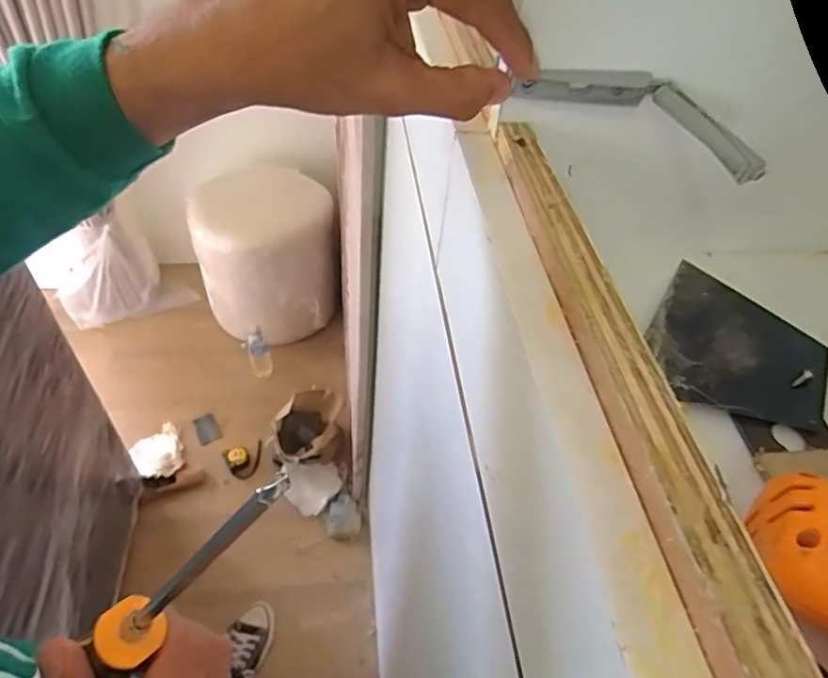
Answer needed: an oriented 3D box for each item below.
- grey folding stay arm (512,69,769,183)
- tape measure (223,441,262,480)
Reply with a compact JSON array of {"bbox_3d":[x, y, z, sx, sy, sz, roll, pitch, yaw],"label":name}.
[{"bbox_3d":[0.120,-0.121,0.293,0.126,0.022,0.043,23,49,15],"label":"grey folding stay arm"},{"bbox_3d":[-0.489,0.349,1.624,0.109,0.043,0.104,3,47,-3],"label":"tape measure"}]

